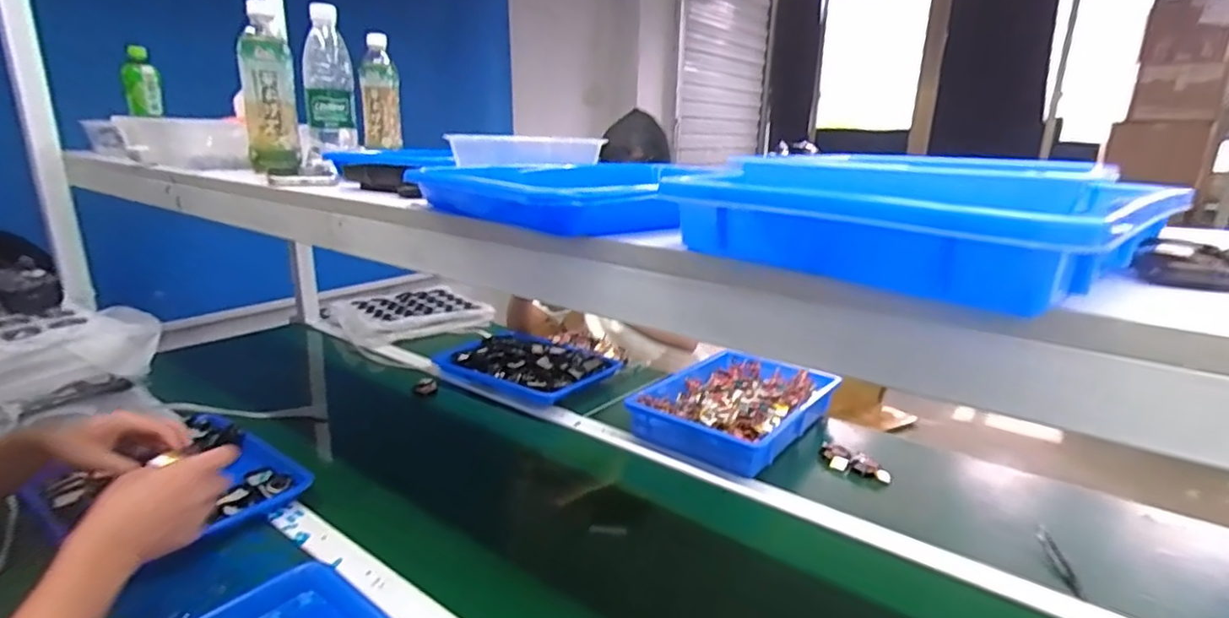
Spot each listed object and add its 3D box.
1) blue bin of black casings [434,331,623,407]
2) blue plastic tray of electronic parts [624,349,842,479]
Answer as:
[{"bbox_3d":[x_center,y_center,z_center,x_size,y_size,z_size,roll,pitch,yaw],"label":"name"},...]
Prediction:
[{"bbox_3d":[-0.186,0.111,1.252,0.332,0.050,0.217,11,19,30],"label":"blue bin of black casings"},{"bbox_3d":[0.212,0.166,1.078,0.253,0.057,0.353,14,20,37],"label":"blue plastic tray of electronic parts"}]

